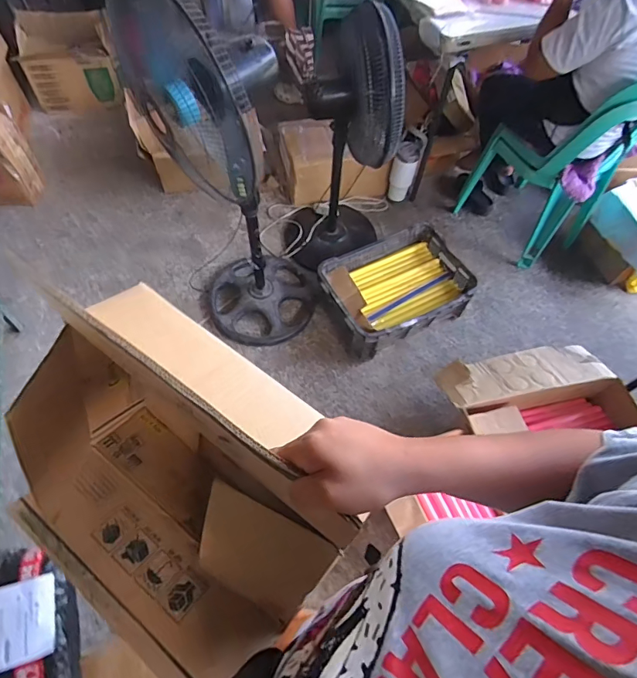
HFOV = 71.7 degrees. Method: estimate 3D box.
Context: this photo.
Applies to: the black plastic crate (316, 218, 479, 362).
[{"bbox_3d":[0.286,-0.187,1.662,0.522,0.188,0.383,-26,64,-16],"label":"black plastic crate"}]

